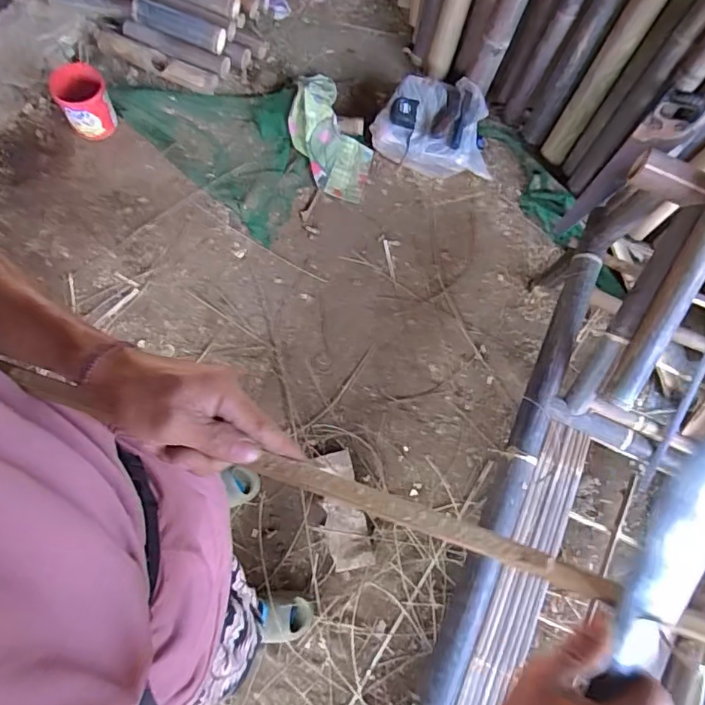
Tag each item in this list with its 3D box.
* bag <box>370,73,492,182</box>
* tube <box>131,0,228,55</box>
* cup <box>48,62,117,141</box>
[{"bbox_3d":[0.266,-0.718,1.659,0.382,0.158,0.286,13,73,-3],"label":"bag"},{"bbox_3d":[-0.522,-0.991,1.586,0.290,0.075,0.083,17,74,-12],"label":"tube"},{"bbox_3d":[-0.761,-0.712,1.519,0.140,0.152,0.152,2,74,-6],"label":"cup"}]

